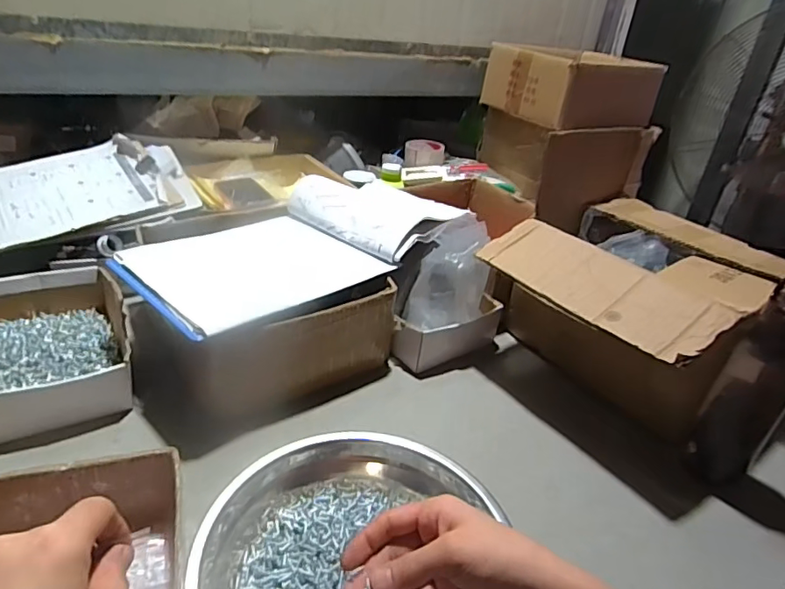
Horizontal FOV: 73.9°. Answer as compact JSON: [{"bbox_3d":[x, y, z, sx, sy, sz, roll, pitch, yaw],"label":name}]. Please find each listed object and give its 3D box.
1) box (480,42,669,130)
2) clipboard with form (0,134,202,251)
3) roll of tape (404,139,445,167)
[{"bbox_3d":[0.399,-0.458,1.150,0.299,0.123,0.250,-11,34,-27],"label":"box"},{"bbox_3d":[-0.499,-0.157,0.787,0.353,0.021,0.229,-21,52,-28],"label":"clipboard with form"},{"bbox_3d":[0.071,-0.315,1.171,0.091,0.042,0.093,9,30,4],"label":"roll of tape"}]

